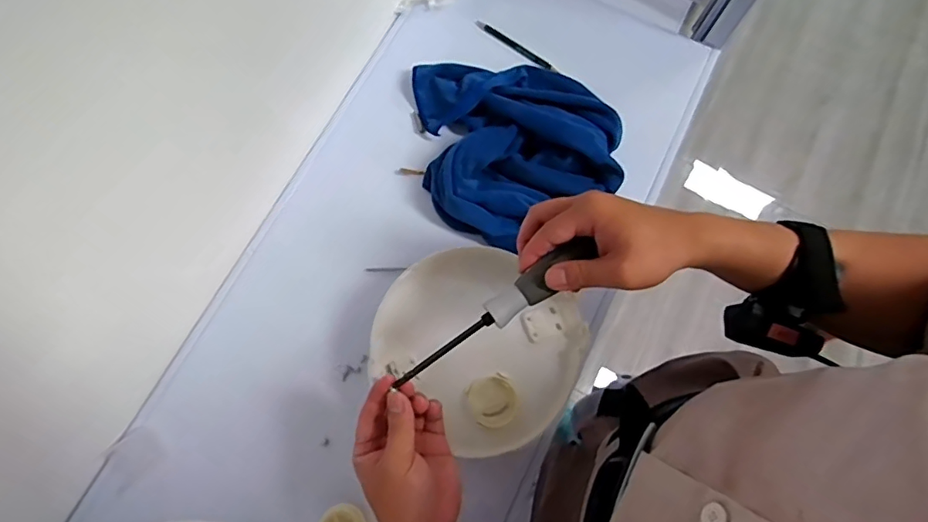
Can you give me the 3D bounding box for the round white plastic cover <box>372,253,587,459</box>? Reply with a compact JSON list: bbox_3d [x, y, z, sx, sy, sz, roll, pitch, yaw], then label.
[{"bbox_3d":[0.013,0.090,0.555,0.205,0.066,0.183,28,76,7],"label":"round white plastic cover"}]

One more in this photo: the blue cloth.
[{"bbox_3d":[0.065,-0.138,0.628,0.235,0.063,0.249,-4,74,-2],"label":"blue cloth"}]

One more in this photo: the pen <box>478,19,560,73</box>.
[{"bbox_3d":[0.069,-0.288,0.709,0.130,0.013,0.012,38,77,9],"label":"pen"}]

